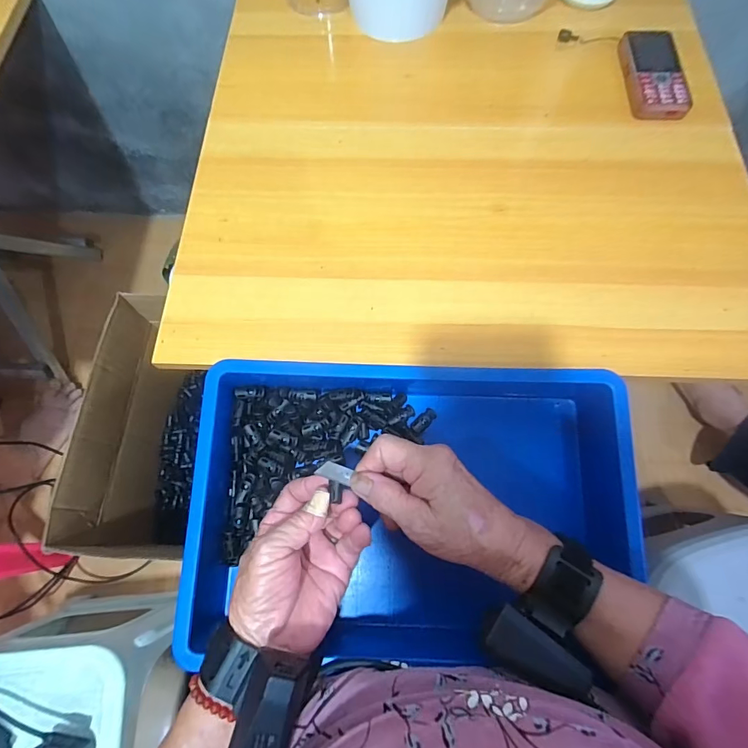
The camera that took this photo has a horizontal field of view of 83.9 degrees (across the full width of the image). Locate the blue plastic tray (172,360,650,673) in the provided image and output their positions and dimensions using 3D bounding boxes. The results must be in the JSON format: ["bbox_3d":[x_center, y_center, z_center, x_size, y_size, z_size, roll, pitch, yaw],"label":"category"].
[{"bbox_3d":[0.033,0.121,0.376,0.361,0.096,0.247,1,70,2],"label":"blue plastic tray"}]

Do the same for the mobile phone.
[{"bbox_3d":[0.329,-0.354,0.489,0.061,0.018,0.132,1,70,2],"label":"mobile phone"}]

